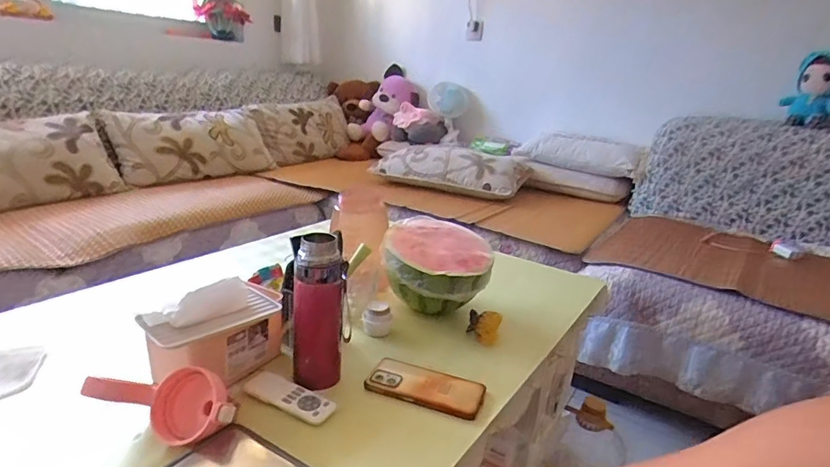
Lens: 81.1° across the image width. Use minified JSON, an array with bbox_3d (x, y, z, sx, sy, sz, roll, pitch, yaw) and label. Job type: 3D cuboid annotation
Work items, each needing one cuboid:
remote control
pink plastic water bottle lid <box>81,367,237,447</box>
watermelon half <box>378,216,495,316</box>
[{"bbox_3d":[-0.176,0.217,0.659,0.147,0.016,0.050,12,19,23],"label":"remote control"},{"bbox_3d":[-0.293,0.201,0.576,0.159,0.066,0.064,5,18,1],"label":"pink plastic water bottle lid"},{"bbox_3d":[0.044,0.067,0.923,0.200,0.133,0.182,7,18,10],"label":"watermelon half"}]

